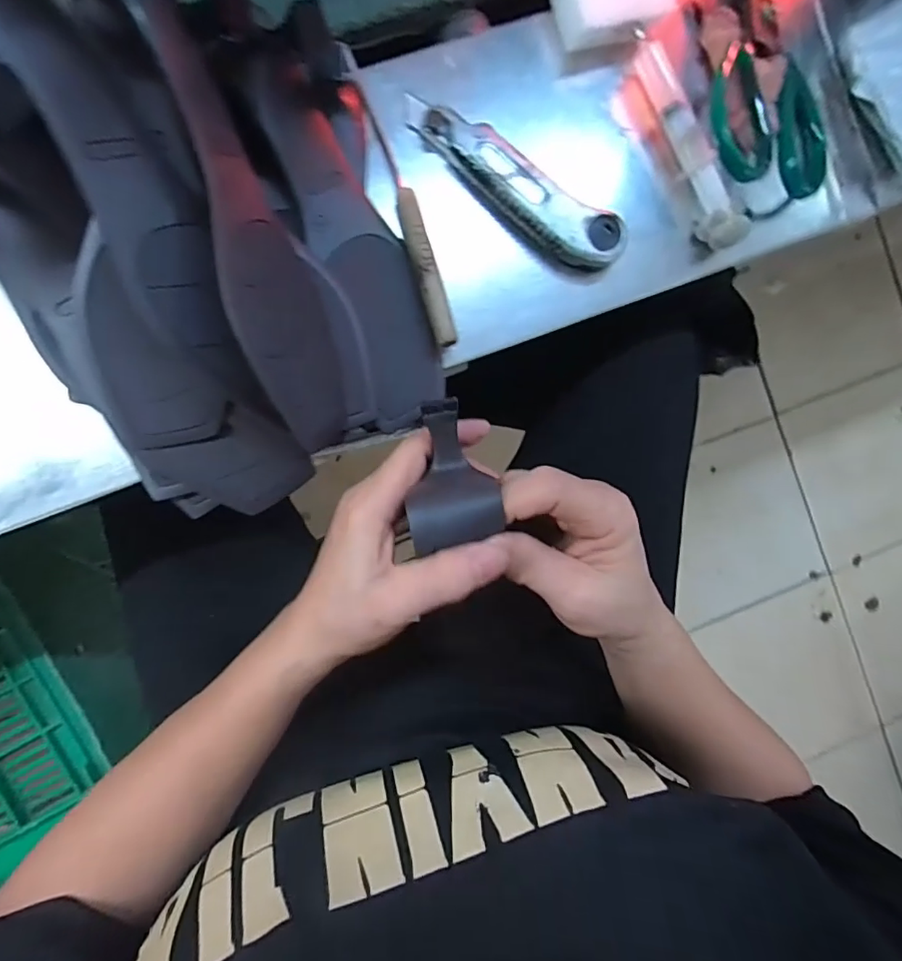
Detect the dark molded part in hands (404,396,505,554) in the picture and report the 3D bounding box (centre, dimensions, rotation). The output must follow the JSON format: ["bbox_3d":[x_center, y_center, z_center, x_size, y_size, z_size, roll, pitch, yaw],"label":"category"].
[{"bbox_3d":[0.002,-0.001,0.263,0.043,0.028,0.078,3,54,-6],"label":"dark molded part in hands"}]

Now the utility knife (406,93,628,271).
[{"bbox_3d":[0.039,-0.190,0.342,0.160,0.028,0.036,33,88,-5],"label":"utility knife"}]

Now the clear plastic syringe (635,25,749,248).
[{"bbox_3d":[0.154,-0.223,0.352,0.021,0.030,0.145,-27,92,-6],"label":"clear plastic syringe"}]

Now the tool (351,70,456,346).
[{"bbox_3d":[-0.027,-0.171,0.335,0.016,0.020,0.178,-18,93,-5],"label":"tool"}]

